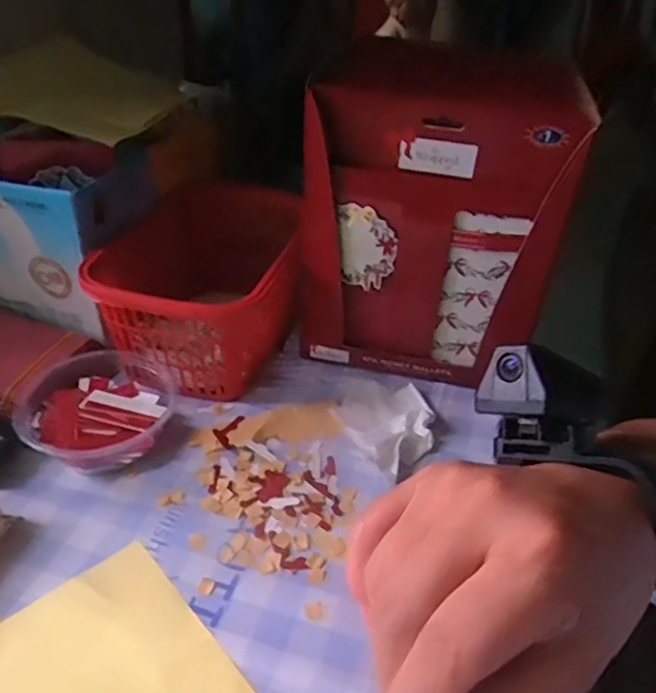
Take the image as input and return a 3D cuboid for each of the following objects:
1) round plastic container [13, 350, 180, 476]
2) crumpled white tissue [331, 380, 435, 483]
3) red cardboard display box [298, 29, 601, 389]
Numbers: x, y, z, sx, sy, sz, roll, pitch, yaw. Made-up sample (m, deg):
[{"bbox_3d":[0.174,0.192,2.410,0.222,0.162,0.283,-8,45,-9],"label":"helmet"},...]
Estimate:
[{"bbox_3d":[-0.176,0.050,0.472,0.104,0.043,0.117,19,39,21],"label":"round plastic container"},{"bbox_3d":[0.050,0.060,0.493,0.076,0.018,0.105,-12,39,-20],"label":"crumpled white tissue"},{"bbox_3d":[0.080,-0.084,0.495,0.200,0.256,0.055,10,37,10],"label":"red cardboard display box"}]

